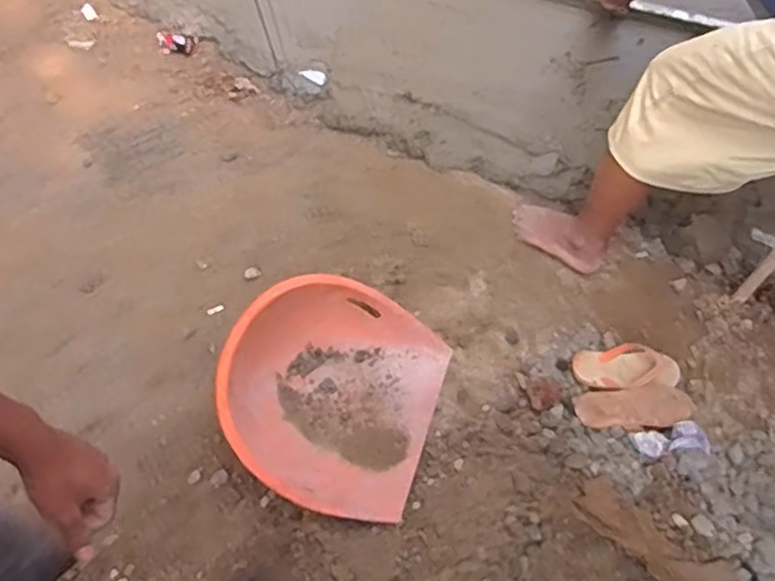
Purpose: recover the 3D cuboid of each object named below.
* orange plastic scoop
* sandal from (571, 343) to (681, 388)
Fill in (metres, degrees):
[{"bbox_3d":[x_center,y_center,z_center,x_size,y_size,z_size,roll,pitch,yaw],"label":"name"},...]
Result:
[{"bbox_3d":[-0.109,0.188,1.355,0.404,0.188,0.455,16,65,9],"label":"orange plastic scoop"},{"bbox_3d":[0.502,0.173,1.456,0.218,0.045,0.114,-1,43,0],"label":"sandal"}]

